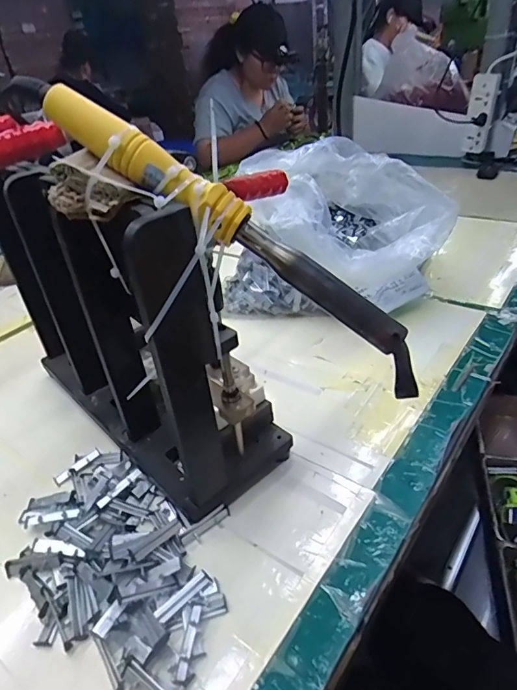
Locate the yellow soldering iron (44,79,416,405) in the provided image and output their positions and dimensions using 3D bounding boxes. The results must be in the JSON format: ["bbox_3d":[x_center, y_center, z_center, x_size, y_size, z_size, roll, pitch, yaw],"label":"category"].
[{"bbox_3d":[-0.007,-0.059,0.262,0.262,0.029,0.021,36,41,-5],"label":"yellow soldering iron"}]

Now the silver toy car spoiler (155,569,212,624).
[{"bbox_3d":[-0.049,0.166,0.300,0.040,0.010,0.009,-33,43,-32],"label":"silver toy car spoiler"}]

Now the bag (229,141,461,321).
[{"bbox_3d":[0.101,-0.140,0.581,0.245,0.172,0.195,18,42,31],"label":"bag"}]

